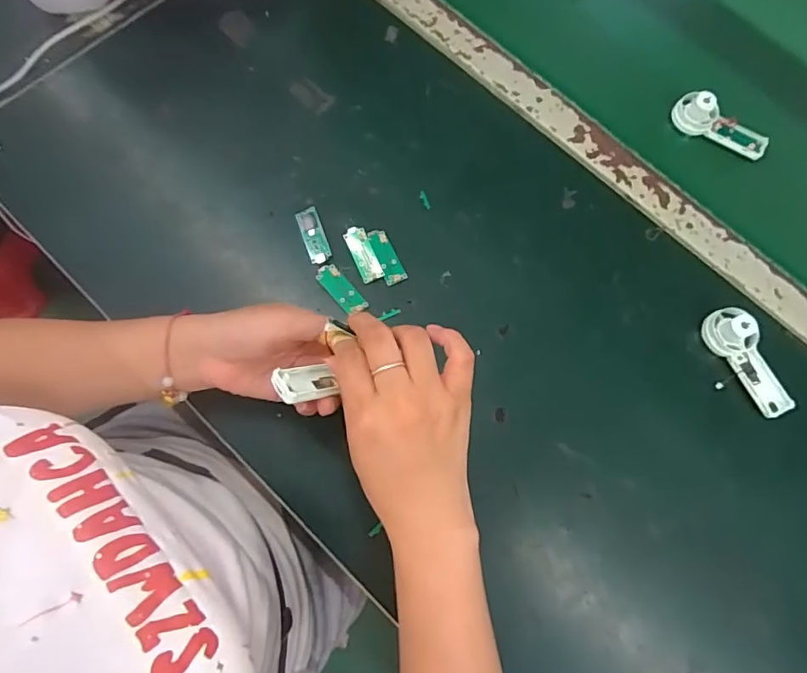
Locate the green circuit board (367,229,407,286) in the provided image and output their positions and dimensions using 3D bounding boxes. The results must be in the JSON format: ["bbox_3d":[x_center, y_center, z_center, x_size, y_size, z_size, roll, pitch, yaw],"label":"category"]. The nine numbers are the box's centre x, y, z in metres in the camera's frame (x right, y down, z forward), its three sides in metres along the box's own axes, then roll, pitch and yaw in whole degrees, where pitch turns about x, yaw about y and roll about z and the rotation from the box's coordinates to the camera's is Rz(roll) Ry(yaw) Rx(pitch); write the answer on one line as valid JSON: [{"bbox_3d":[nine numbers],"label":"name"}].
[{"bbox_3d":[-0.016,-0.070,0.440,0.018,0.004,0.050,-24,77,-9],"label":"green circuit board"}]

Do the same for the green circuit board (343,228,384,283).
[{"bbox_3d":[-0.035,-0.071,0.443,0.020,0.004,0.052,-23,77,-9],"label":"green circuit board"}]

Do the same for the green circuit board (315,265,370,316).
[{"bbox_3d":[-0.053,-0.039,0.430,0.020,0.005,0.049,-40,80,-13],"label":"green circuit board"}]

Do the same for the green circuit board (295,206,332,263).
[{"bbox_3d":[-0.079,-0.088,0.442,0.019,0.004,0.052,-19,76,-8],"label":"green circuit board"}]

